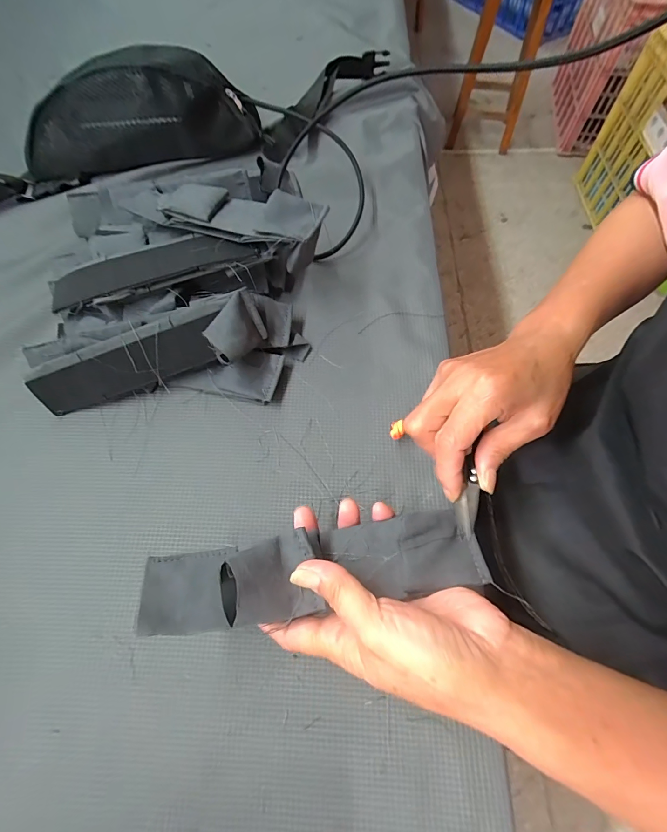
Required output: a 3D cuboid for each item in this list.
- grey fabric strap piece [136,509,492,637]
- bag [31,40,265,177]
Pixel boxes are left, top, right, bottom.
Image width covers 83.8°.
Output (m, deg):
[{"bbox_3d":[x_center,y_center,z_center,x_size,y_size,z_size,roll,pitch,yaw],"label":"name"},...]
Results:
[{"bbox_3d":[-0.010,0.086,0.209,0.193,0.040,0.043,-8,65,-4],"label":"grey fabric strap piece"},{"bbox_3d":[-0.239,-0.374,0.448,0.280,0.077,0.123,-12,65,-3],"label":"bag"}]

